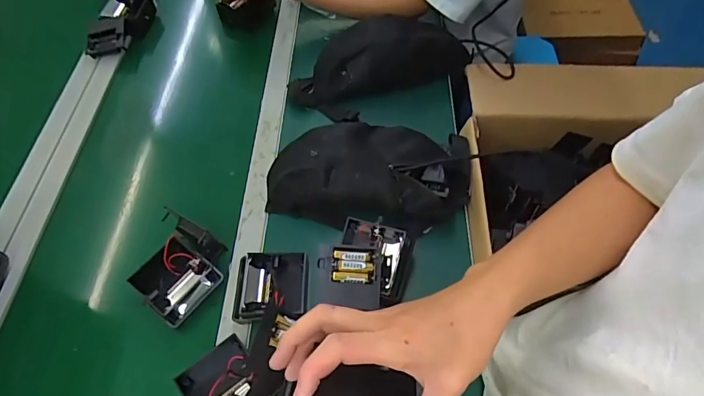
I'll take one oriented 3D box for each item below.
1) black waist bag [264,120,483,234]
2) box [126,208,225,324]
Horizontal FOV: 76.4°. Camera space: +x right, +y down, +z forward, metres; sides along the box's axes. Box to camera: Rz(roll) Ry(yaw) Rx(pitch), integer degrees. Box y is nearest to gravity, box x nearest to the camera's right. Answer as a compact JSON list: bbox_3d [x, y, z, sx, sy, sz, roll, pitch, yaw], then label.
[{"bbox_3d":[0.025,-0.039,0.663,0.297,0.088,0.174,3,57,5],"label":"black waist bag"},{"bbox_3d":[-0.235,0.091,0.606,0.107,0.057,0.117,35,65,23],"label":"box"}]

